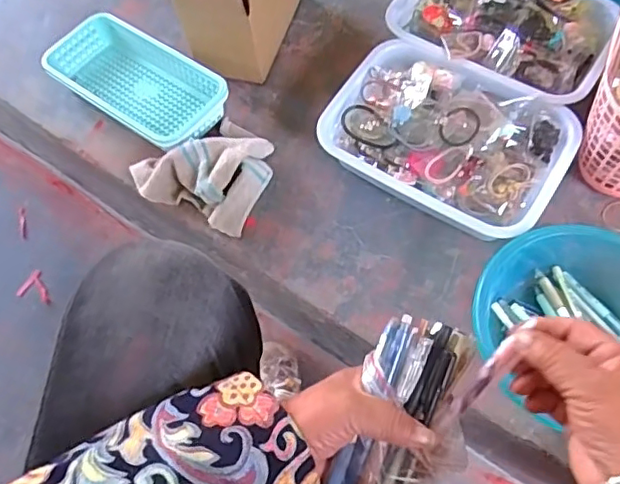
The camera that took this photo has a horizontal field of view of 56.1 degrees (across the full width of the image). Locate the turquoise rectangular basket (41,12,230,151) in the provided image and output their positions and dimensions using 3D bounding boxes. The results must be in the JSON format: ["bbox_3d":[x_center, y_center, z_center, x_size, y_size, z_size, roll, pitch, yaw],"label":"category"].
[{"bbox_3d":[-0.238,-0.225,0.823,0.253,0.058,0.142,33,71,17],"label":"turquoise rectangular basket"}]

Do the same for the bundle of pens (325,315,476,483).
[{"bbox_3d":[0.066,0.129,0.398,0.075,0.027,0.149,19,86,12],"label":"bundle of pens"}]

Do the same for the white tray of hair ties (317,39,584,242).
[{"bbox_3d":[0.173,-0.129,0.740,0.289,0.080,0.195,27,67,19],"label":"white tray of hair ties"}]

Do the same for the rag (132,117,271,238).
[{"bbox_3d":[-0.136,-0.108,0.762,0.161,0.068,0.156,23,69,13],"label":"rag"}]

